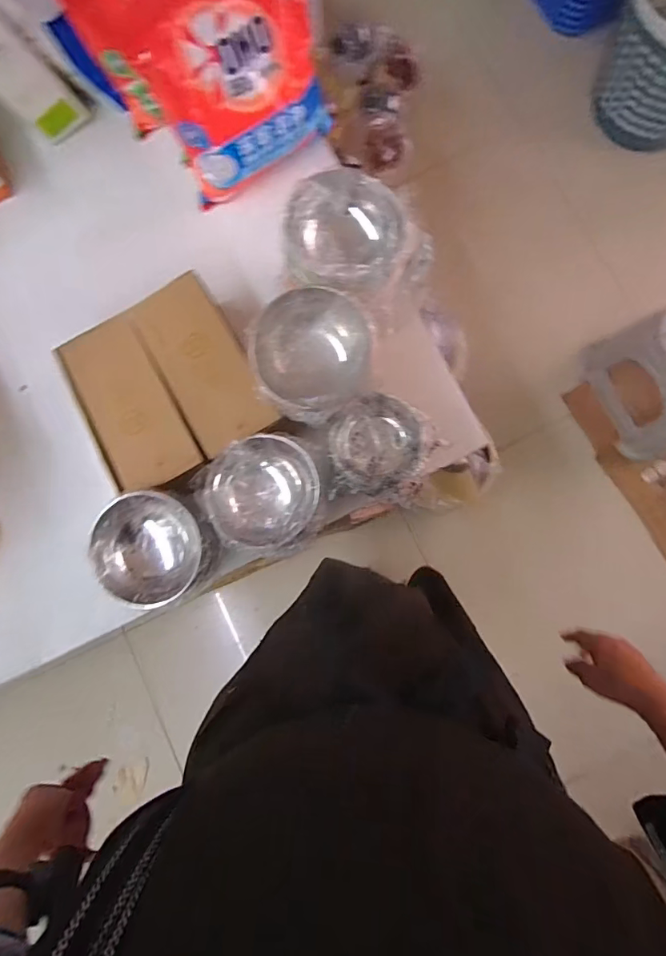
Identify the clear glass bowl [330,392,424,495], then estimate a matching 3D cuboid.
[{"bbox_3d":[0.058,-0.043,0.659,0.121,0.052,0.122,0,83,3],"label":"clear glass bowl"}]

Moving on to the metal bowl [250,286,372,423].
[{"bbox_3d":[-0.028,-0.163,0.681,0.155,0.079,0.167,0,83,3],"label":"metal bowl"}]

